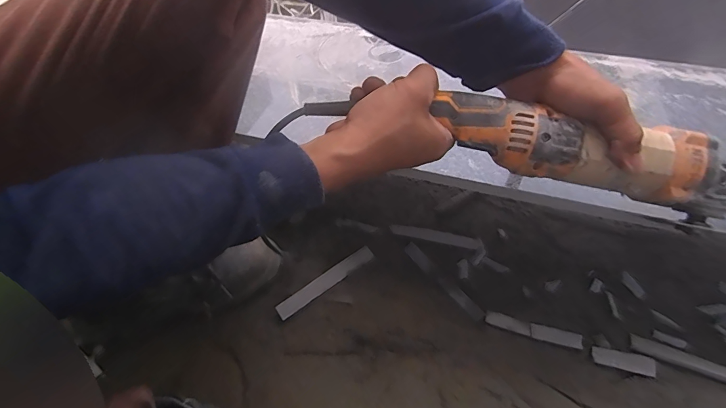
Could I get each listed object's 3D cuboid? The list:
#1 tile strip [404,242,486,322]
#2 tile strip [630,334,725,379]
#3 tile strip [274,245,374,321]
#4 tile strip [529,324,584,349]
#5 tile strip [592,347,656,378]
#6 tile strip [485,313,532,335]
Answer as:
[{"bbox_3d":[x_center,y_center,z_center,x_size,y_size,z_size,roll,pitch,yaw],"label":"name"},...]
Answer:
[{"bbox_3d":[0.124,0.121,0.600,0.021,0.004,0.158,-39,64,-13],"label":"tile strip"},{"bbox_3d":[0.442,0.211,0.507,0.150,0.009,0.023,17,51,18],"label":"tile strip"},{"bbox_3d":[-0.058,0.119,0.598,0.173,0.012,0.029,-32,54,-23],"label":"tile strip"},{"bbox_3d":[0.272,0.187,0.537,0.066,0.007,0.020,11,50,14],"label":"tile strip"},{"bbox_3d":[0.350,0.210,0.510,0.077,0.010,0.025,10,49,12],"label":"tile strip"},{"bbox_3d":[0.212,0.175,0.556,0.062,0.005,0.018,14,50,15],"label":"tile strip"}]

